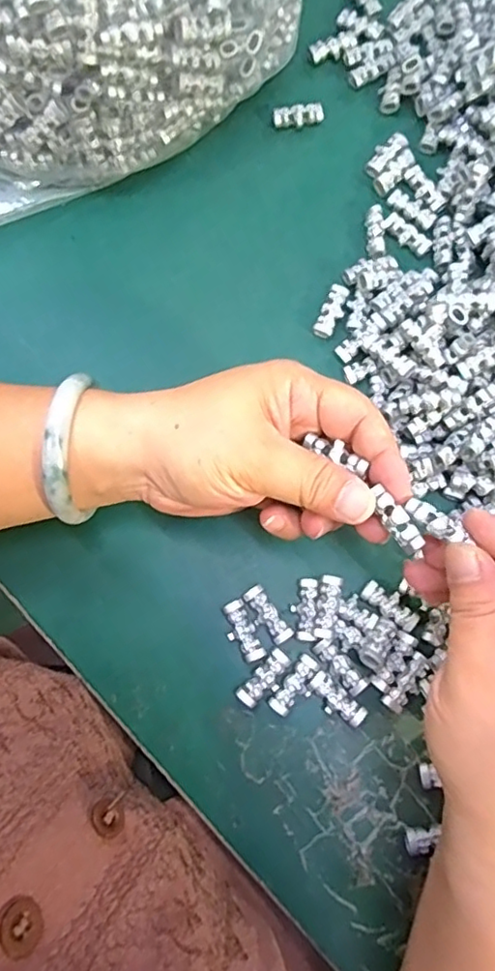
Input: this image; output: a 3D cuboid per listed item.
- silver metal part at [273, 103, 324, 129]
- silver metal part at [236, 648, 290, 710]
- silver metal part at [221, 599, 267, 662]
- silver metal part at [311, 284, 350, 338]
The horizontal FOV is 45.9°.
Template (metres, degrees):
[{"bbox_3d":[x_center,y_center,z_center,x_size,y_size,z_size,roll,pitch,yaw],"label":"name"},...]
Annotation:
[{"bbox_3d":[0.031,-0.226,0.358,0.031,0.010,0.012,-9,77,-2],"label":"silver metal part"},{"bbox_3d":[0.009,0.094,0.281,0.013,0.007,0.030,43,81,9],"label":"silver metal part"},{"bbox_3d":[-0.003,0.072,0.287,0.013,0.008,0.030,-26,78,-6],"label":"silver metal part"},{"bbox_3d":[0.047,-0.096,0.326,0.012,0.010,0.030,24,78,5],"label":"silver metal part"}]

